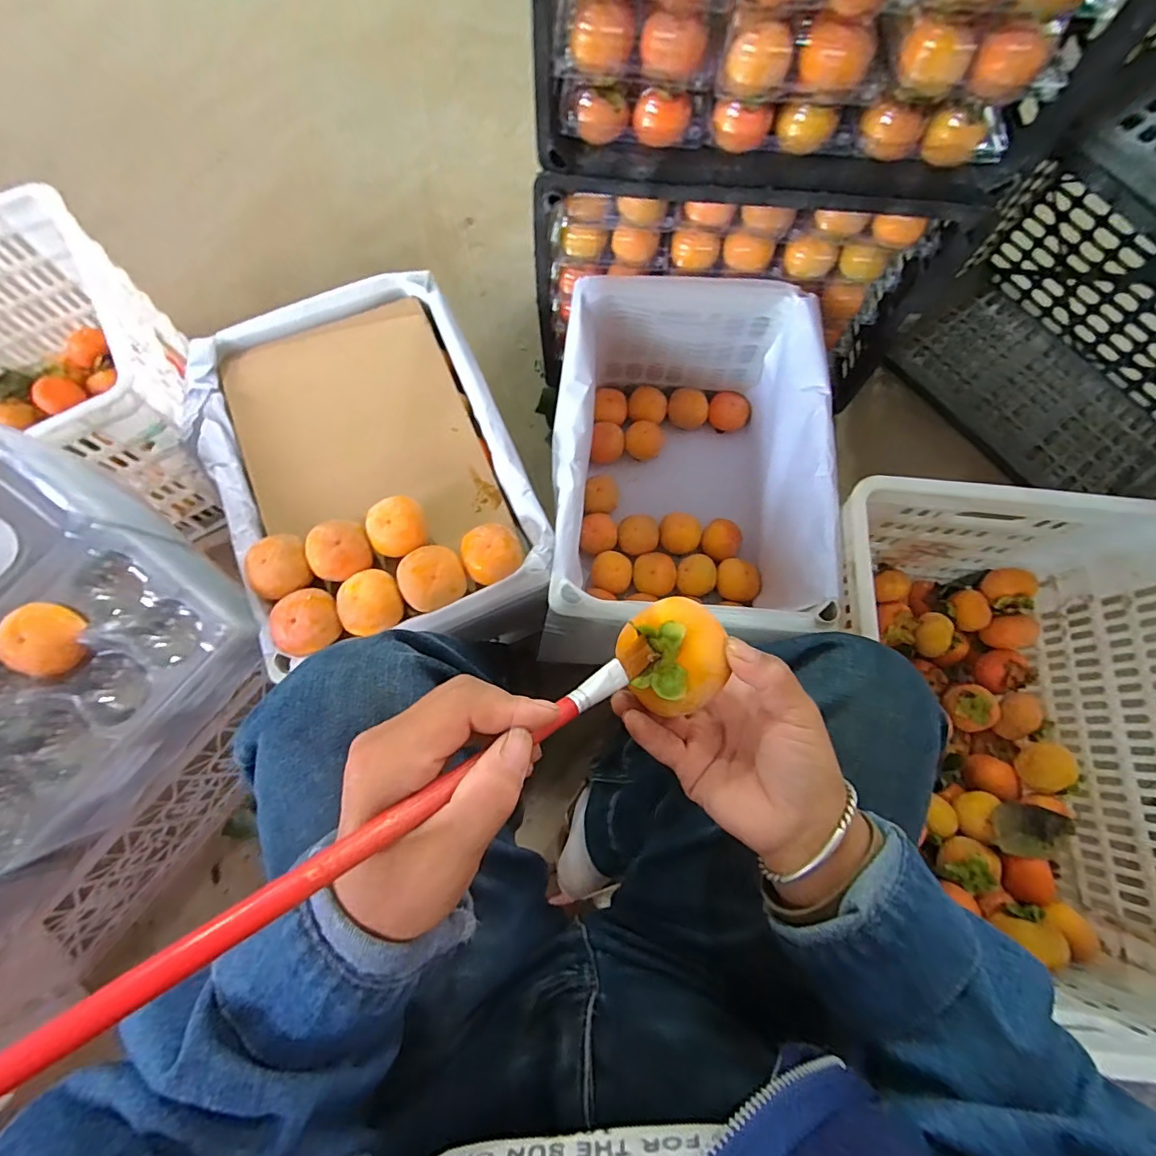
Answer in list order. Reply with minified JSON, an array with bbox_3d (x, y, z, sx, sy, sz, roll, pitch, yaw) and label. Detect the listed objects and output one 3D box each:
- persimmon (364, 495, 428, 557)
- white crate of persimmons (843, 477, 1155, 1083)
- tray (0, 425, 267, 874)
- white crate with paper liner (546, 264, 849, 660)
[{"bbox_3d":[-0.178,-0.046,0.513,0.054,0.048,0.059,0,74,-1],"label":"persimmon"},{"bbox_3d":[0.415,0.165,0.539,0.325,0.225,0.466,6,74,0],"label":"white crate of persimmons"},{"bbox_3d":[-0.494,0.055,0.464,0.297,0.132,0.271,39,80,1],"label":"tray"},{"bbox_3d":[0.124,-0.128,0.656,0.289,0.230,0.421,5,74,0],"label":"white crate with paper liner"}]

